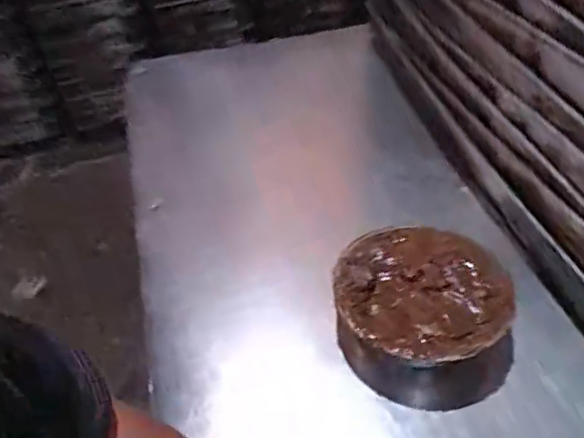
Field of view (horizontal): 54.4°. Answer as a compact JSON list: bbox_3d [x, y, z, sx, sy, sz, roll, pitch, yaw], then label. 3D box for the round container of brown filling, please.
[{"bbox_3d":[0.137,0.094,0.615,0.174,0.075,0.181,-2,46,2],"label":"round container of brown filling"}]

